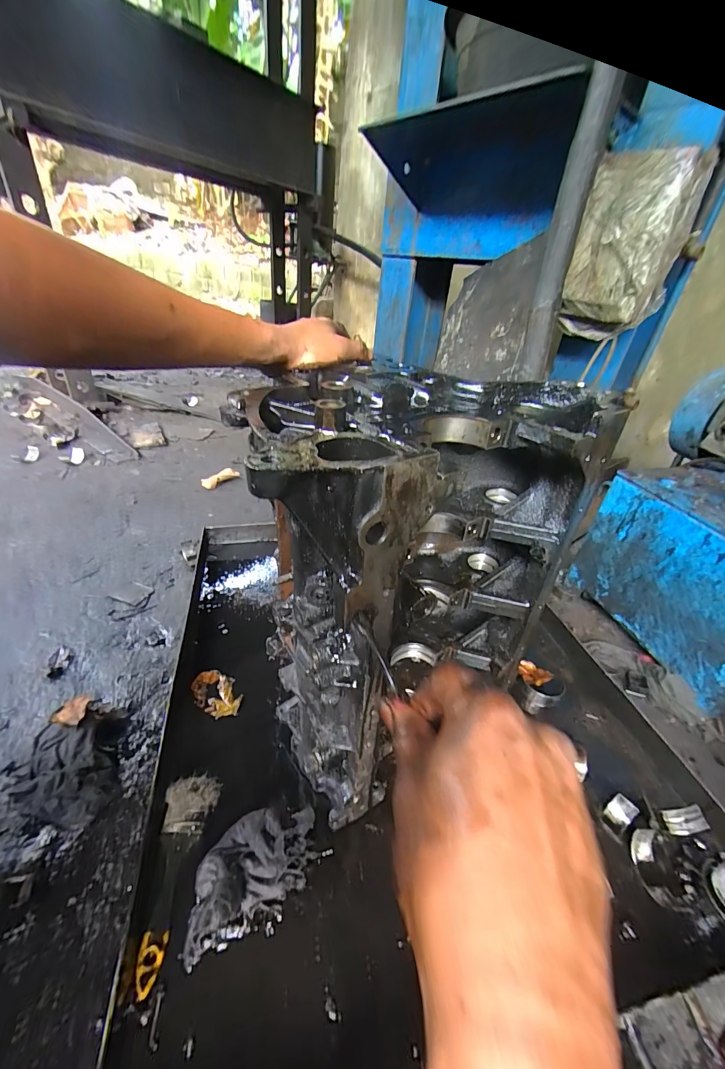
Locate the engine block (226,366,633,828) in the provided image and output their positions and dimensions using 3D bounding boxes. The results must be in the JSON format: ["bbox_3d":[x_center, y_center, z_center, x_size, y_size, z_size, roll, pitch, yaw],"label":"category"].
[{"bbox_3d":[0.038,0.056,0.455,0.359,0.427,0.220,-17,41,-31],"label":"engine block"}]

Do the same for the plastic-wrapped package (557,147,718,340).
[{"bbox_3d":[0.530,-0.568,0.781,0.199,0.289,0.089,22,36,20],"label":"plastic-wrapped package"}]

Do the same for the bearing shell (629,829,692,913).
[{"bbox_3d":[0.346,0.392,0.451,0.043,0.020,0.073,1,49,-8],"label":"bearing shell"}]

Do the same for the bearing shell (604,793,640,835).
[{"bbox_3d":[0.332,0.362,0.499,0.037,0.030,0.027,-19,42,-32],"label":"bearing shell"}]

